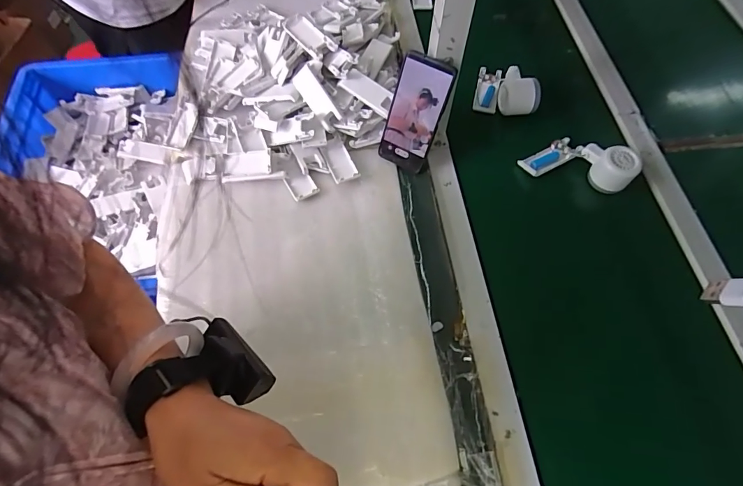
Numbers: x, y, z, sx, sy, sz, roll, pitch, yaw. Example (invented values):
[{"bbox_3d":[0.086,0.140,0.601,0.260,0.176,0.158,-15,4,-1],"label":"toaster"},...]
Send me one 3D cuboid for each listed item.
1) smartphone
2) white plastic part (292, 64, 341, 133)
[{"bbox_3d":[0.063,-0.188,0.599,0.075,0.163,0.015,29,41,13],"label":"smartphone"},{"bbox_3d":[-0.085,-0.226,0.632,0.036,0.014,0.096,-35,90,20],"label":"white plastic part"}]

